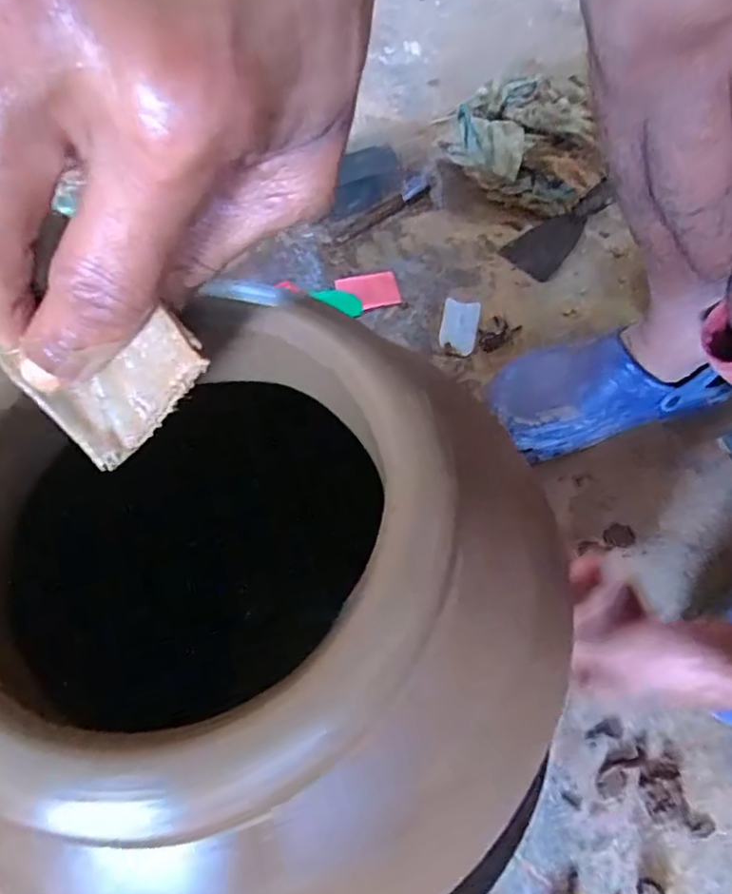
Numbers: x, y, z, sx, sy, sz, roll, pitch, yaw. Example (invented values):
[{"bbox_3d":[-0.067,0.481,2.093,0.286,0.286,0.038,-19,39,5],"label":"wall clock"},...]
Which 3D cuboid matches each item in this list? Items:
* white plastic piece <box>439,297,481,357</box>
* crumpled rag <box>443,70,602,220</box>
[{"bbox_3d":[0.105,-0.137,0.679,0.040,0.009,0.072,10,60,6],"label":"white plastic piece"},{"bbox_3d":[0.204,-0.400,0.779,0.190,0.081,0.180,15,61,8],"label":"crumpled rag"}]

